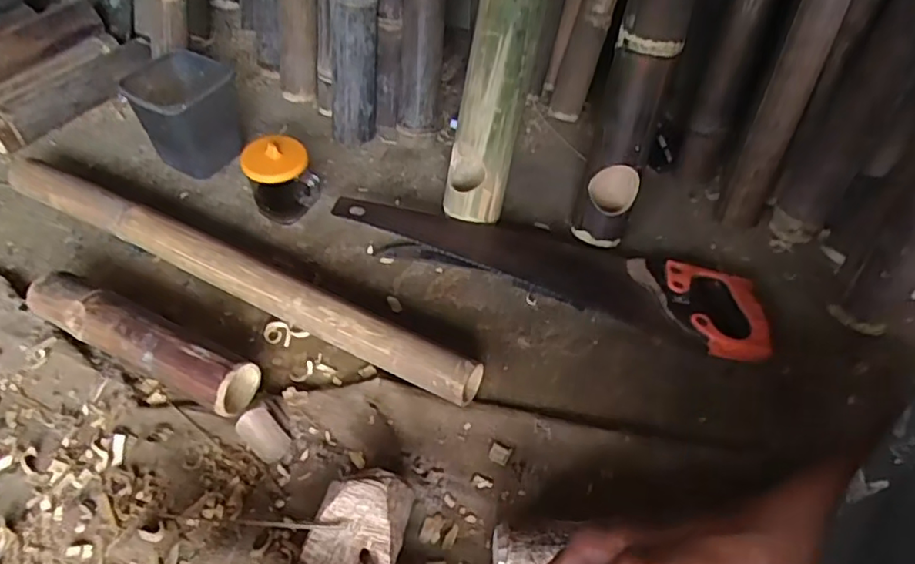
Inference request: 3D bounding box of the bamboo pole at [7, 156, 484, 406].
[{"bbox_3d":[-0.272,-0.016,0.700,0.651,0.057,0.047,22,52,17],"label":"bamboo pole"}]

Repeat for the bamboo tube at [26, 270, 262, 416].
[{"bbox_3d":[-0.328,0.059,0.626,0.269,0.052,0.057,22,52,17],"label":"bamboo tube"}]

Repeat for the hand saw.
[{"bbox_3d":[0.105,-0.030,0.720,0.511,0.046,0.125,18,51,14],"label":"hand saw"}]

